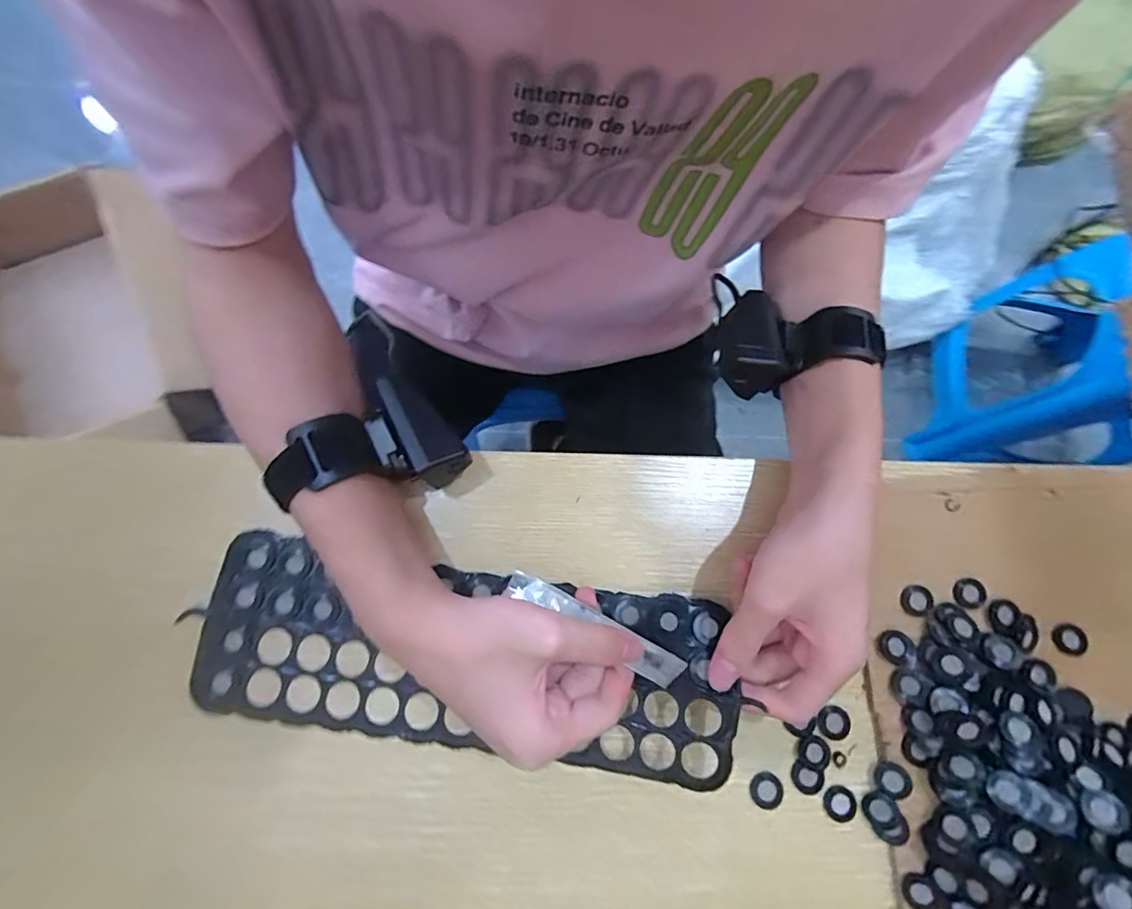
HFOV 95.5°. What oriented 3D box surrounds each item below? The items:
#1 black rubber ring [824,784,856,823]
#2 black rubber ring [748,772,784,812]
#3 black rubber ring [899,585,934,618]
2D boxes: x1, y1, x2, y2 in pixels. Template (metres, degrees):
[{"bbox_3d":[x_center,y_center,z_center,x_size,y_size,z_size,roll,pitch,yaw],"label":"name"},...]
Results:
[{"bbox_3d":[0.158,0.202,0.297,0.018,0.004,0.018,1,79,-3],"label":"black rubber ring"},{"bbox_3d":[0.115,0.193,0.294,0.019,0.004,0.019,1,79,-3],"label":"black rubber ring"},{"bbox_3d":[0.215,0.090,0.316,0.019,0.007,0.019,1,79,-3],"label":"black rubber ring"}]

